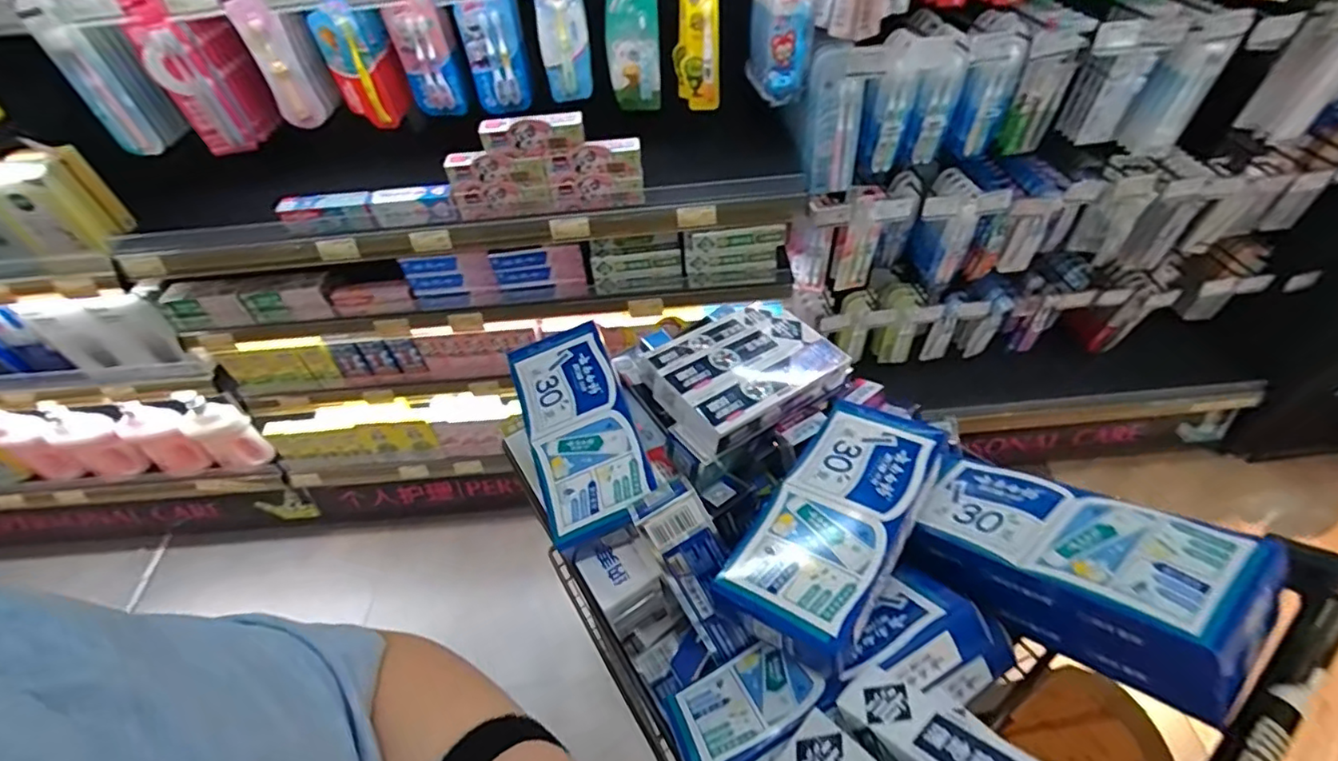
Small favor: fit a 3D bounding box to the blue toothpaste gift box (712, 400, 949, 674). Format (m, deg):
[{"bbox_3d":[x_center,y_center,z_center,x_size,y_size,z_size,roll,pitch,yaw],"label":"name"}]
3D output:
[{"bbox_3d":[0.145,0.111,0.495,0.107,0.050,0.239,29,55,26],"label":"blue toothpaste gift box"}]

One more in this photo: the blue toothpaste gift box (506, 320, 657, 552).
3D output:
[{"bbox_3d":[-0.092,0.042,0.593,0.100,0.041,0.231,-16,49,-11],"label":"blue toothpaste gift box"}]

